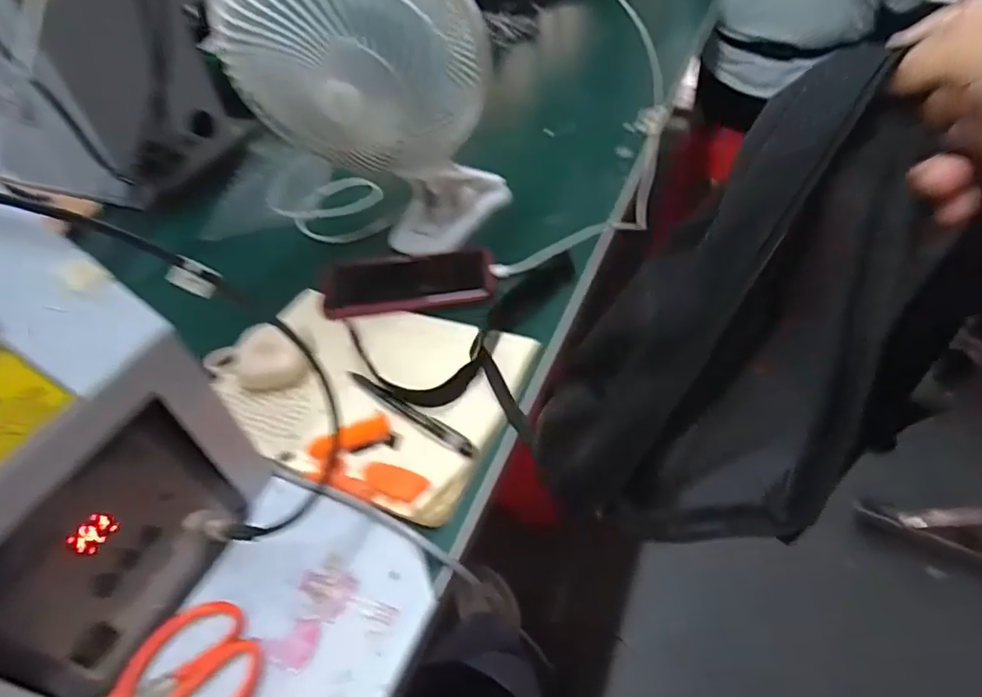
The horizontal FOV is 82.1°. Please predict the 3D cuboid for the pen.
[{"bbox_3d":[-0.066,0.049,0.449,0.140,0.014,0.012,30,56,30],"label":"pen"}]

